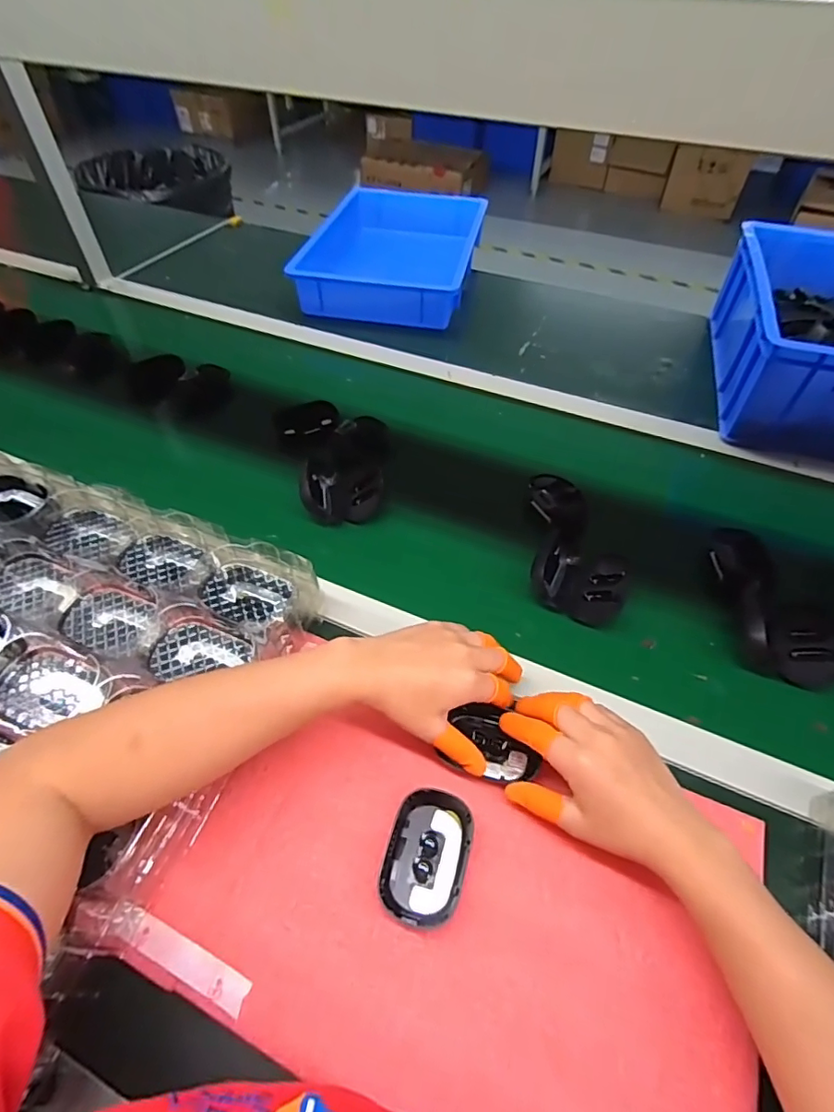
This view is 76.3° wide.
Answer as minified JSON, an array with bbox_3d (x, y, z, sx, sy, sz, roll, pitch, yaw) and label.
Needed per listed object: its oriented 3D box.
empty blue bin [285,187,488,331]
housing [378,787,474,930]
[{"bbox_3d":[-0.038,-0.566,0.987,0.284,0.074,0.416,9,51,7],"label":"empty blue bin"},{"bbox_3d":[0.007,0.225,0.398,0.059,0.016,0.087,13,52,11],"label":"housing"}]

